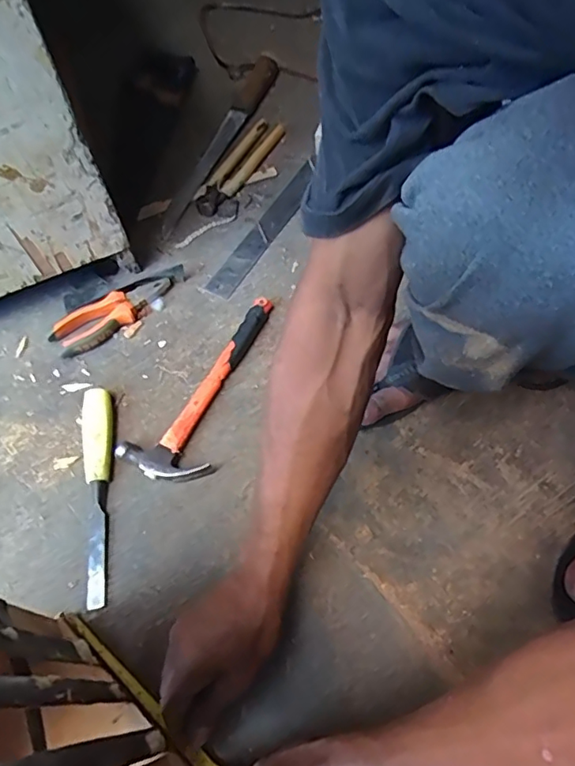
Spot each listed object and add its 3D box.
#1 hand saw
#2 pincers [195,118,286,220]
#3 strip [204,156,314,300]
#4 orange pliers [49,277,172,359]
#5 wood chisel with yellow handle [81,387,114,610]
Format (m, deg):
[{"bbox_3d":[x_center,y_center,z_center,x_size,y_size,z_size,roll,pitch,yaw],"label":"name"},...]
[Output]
[{"bbox_3d":[-0.103,-0.396,0.868,0.049,0.030,0.418,16,61,9],"label":"hand saw"},{"bbox_3d":[-0.078,-0.341,0.845,0.057,0.014,0.227,24,63,14],"label":"pincers"},{"bbox_3d":[-0.031,-0.221,0.780,0.042,0.005,0.266,26,64,17],"label":"strip"},{"bbox_3d":[-0.221,-0.090,0.690,0.157,0.024,0.050,-38,67,-20],"label":"orange pliers"},{"bbox_3d":[-0.201,0.111,0.567,0.030,0.027,0.228,-6,60,-4],"label":"wood chisel with yellow handle"}]

